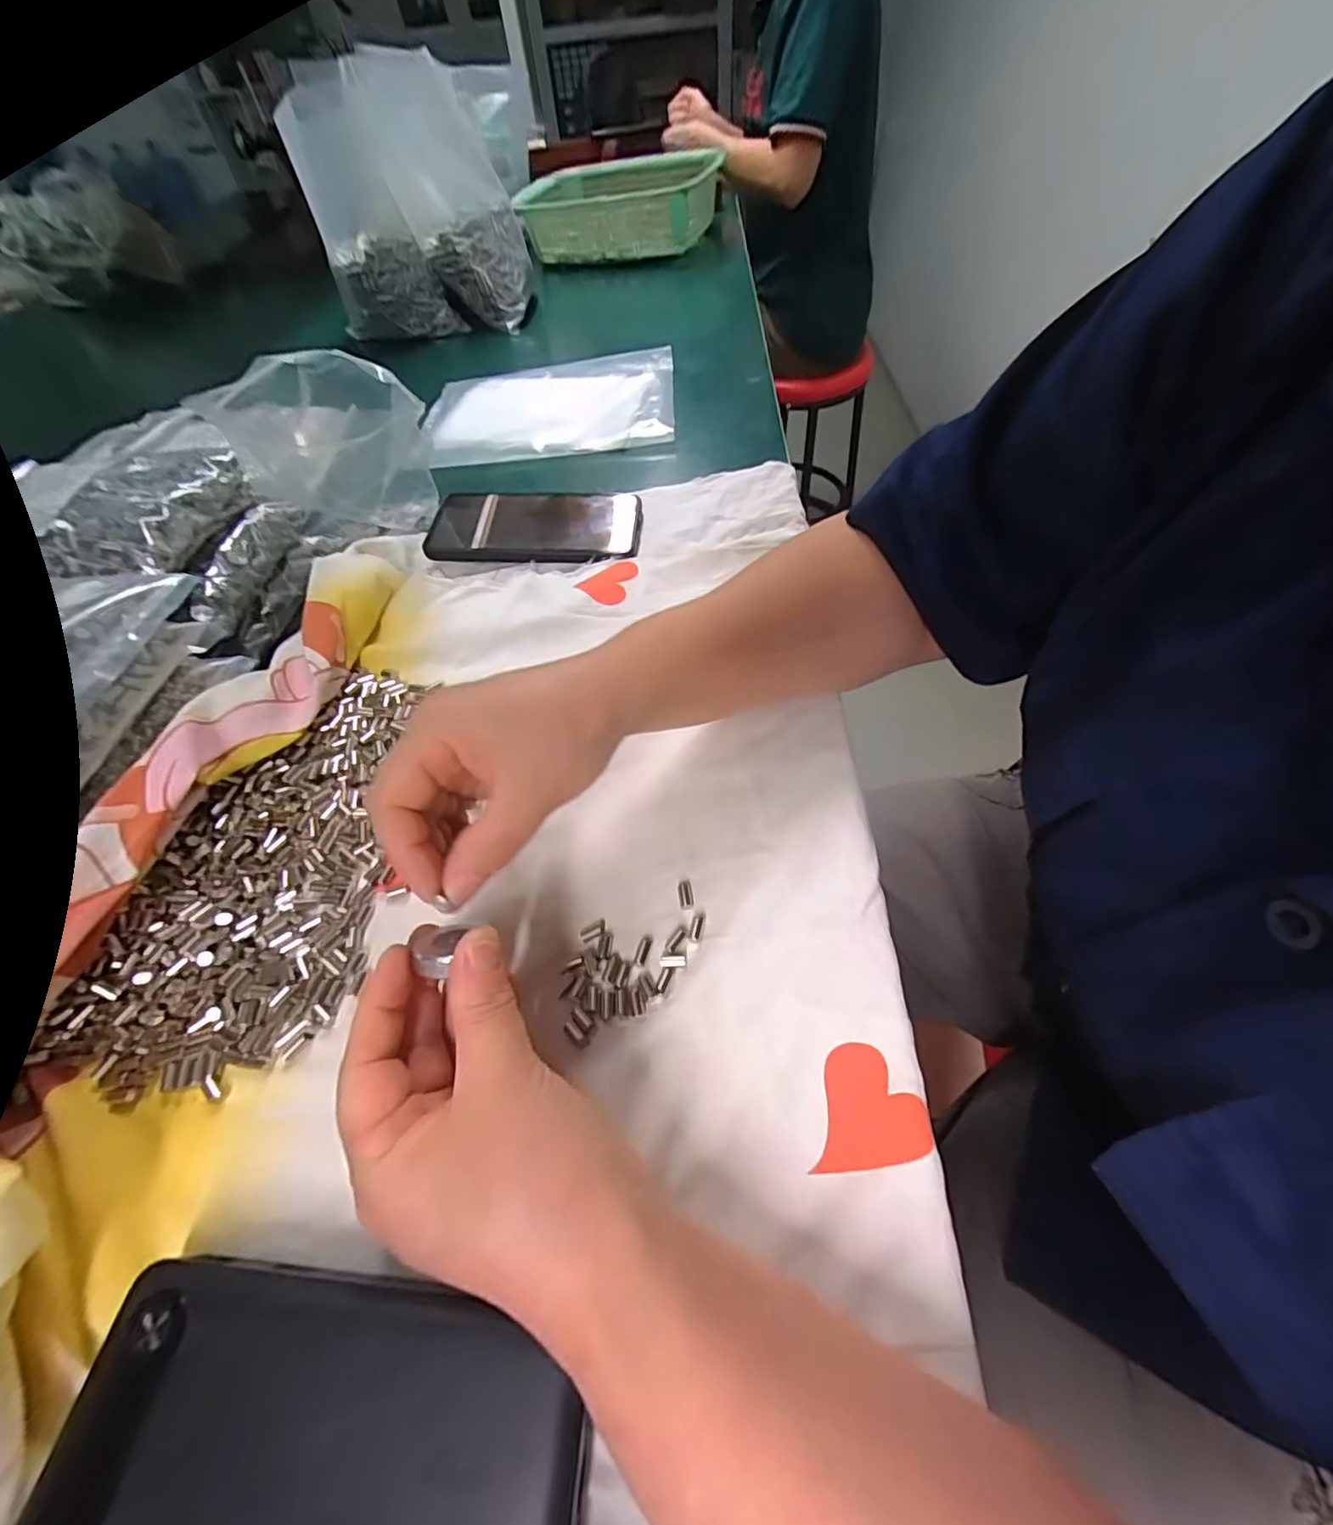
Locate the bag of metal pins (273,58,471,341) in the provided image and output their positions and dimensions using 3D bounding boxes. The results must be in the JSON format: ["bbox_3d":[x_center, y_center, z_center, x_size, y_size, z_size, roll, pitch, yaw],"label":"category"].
[{"bbox_3d":[-0.350,-0.639,0.666,0.124,0.220,0.110,-21,56,-9],"label":"bag of metal pins"}]

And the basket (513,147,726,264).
[{"bbox_3d":[-0.064,-0.832,0.852,0.281,0.089,0.203,7,56,10],"label":"basket"}]

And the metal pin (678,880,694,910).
[{"bbox_3d":[0.009,0.063,0.272,0.007,0.004,0.015,-6,55,1],"label":"metal pin"}]

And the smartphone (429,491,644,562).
[{"bbox_3d":[-0.104,-0.186,0.445,0.162,0.015,0.080,0,55,6],"label":"smartphone"}]

